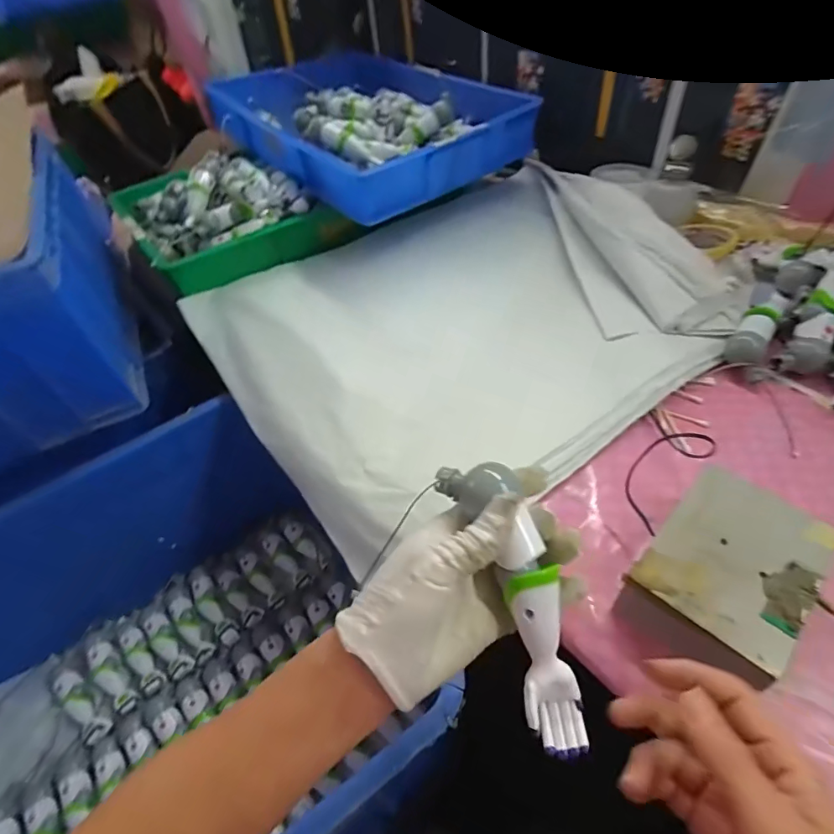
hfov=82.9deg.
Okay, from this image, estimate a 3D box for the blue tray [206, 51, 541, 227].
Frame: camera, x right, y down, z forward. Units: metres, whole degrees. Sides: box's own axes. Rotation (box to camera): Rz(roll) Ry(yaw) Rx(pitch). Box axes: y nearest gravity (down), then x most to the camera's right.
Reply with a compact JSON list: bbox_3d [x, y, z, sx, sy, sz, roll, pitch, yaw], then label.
[{"bbox_3d":[-0.105,-0.557,0.859,0.392,0.087,0.594,-30,51,-19],"label":"blue tray"}]

